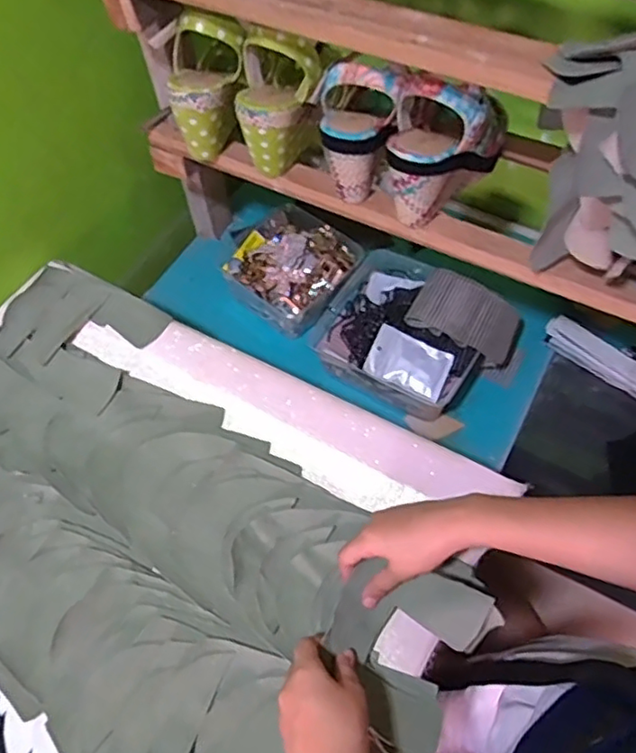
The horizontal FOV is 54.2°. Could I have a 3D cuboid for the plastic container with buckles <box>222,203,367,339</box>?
[{"bbox_3d":[-0.042,-0.157,0.879,0.172,0.063,0.162,33,65,20],"label":"plastic container with buckles"}]

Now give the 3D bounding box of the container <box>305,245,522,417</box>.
[{"bbox_3d":[0.122,-0.062,0.805,0.232,0.077,0.201,34,66,21],"label":"container"}]

